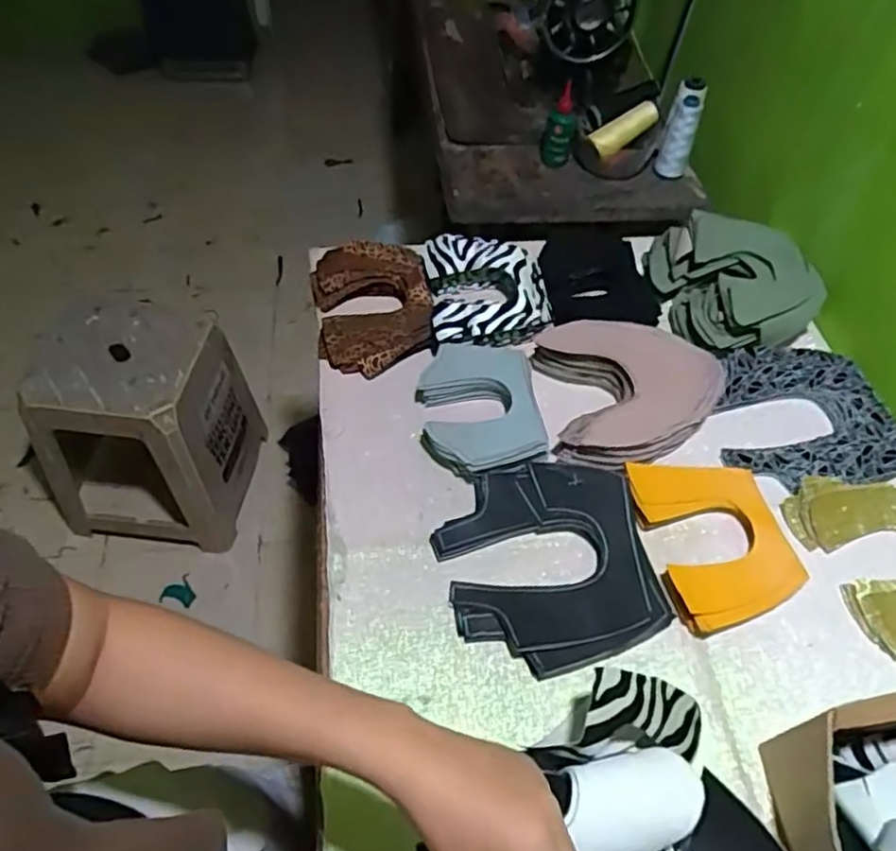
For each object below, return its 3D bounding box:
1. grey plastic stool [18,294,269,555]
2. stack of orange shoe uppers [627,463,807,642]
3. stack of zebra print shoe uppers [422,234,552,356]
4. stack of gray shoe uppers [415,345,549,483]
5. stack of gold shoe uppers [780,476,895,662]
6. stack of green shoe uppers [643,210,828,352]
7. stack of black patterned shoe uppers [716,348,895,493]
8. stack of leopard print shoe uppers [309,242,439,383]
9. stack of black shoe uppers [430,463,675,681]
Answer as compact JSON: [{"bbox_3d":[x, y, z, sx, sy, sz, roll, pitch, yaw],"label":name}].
[{"bbox_3d":[-0.576,0.002,1.356,0.327,0.389,0.297,3,53,-1],"label":"grey plastic stool"},{"bbox_3d":[0.251,0.104,0.637,0.123,0.028,0.164,-9,53,-6],"label":"stack of orange shoe uppers"},{"bbox_3d":[0.047,-0.157,0.812,0.143,0.055,0.160,-4,53,-5],"label":"stack of zebra print shoe uppers"},{"bbox_3d":[0.032,-0.019,0.716,0.121,0.032,0.162,-8,52,-5],"label":"stack of gray shoe uppers"},{"bbox_3d":[0.417,0.117,0.635,0.130,0.017,0.168,-13,53,-9],"label":"stack of gold shoe uppers"},{"bbox_3d":[0.349,-0.178,0.813,0.175,0.077,0.186,-15,54,-13],"label":"stack of green shoe uppers"},{"bbox_3d":[0.386,-0.012,0.730,0.184,0.021,0.172,-1,52,0],"label":"stack of black patterned shoe uppers"},{"bbox_3d":[-0.089,-0.140,0.802,0.132,0.045,0.180,-8,52,-6],"label":"stack of leopard print shoe uppers"},{"bbox_3d":[0.091,0.122,0.618,0.187,0.019,0.190,-13,53,-9],"label":"stack of black shoe uppers"}]

